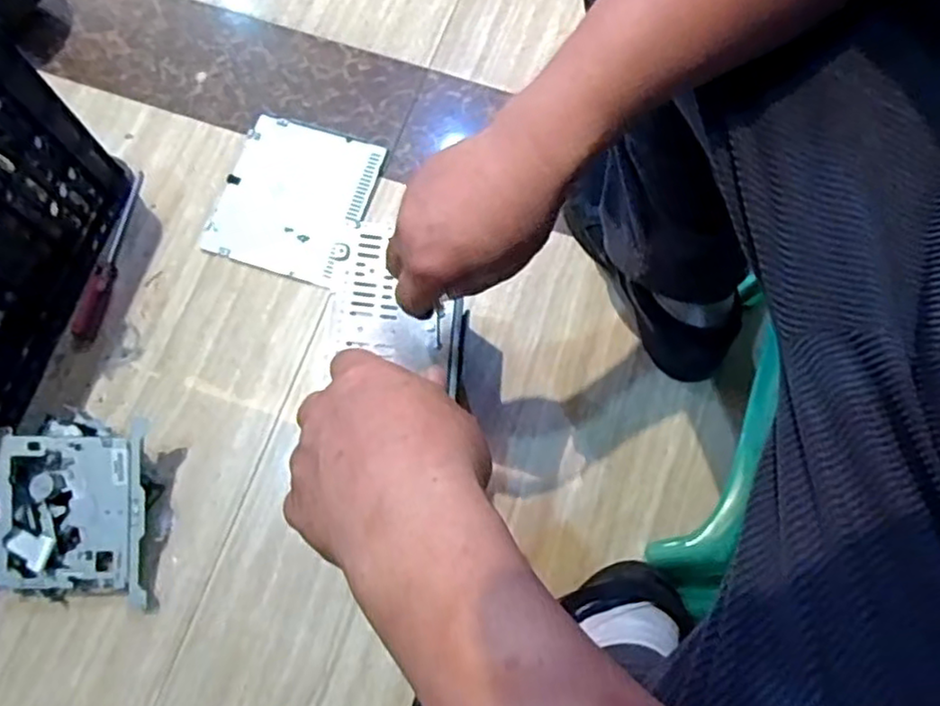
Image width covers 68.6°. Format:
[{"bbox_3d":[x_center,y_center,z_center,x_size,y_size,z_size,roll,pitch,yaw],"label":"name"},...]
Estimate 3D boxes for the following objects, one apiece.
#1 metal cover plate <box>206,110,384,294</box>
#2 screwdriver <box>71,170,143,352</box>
[{"bbox_3d":[-0.192,-0.172,0.756,0.156,0.011,0.177,17,76,5],"label":"metal cover plate"},{"bbox_3d":[-0.381,-0.102,0.730,0.027,0.023,0.203,12,75,4],"label":"screwdriver"}]

